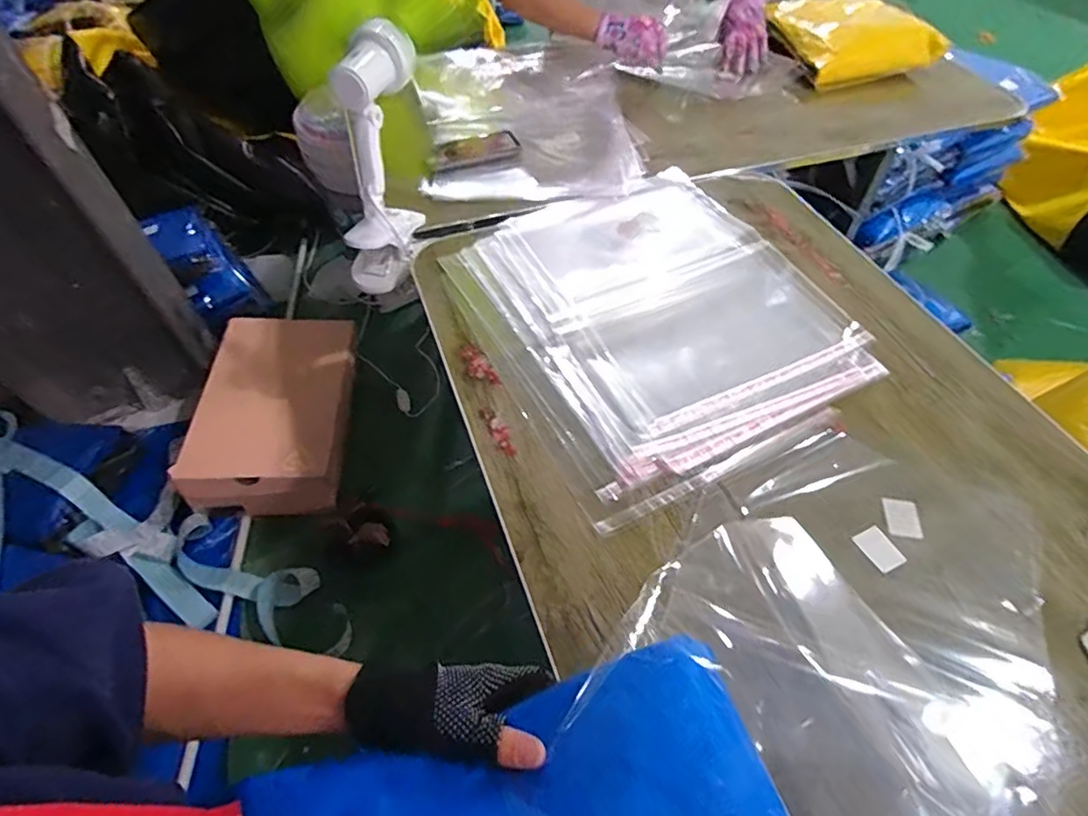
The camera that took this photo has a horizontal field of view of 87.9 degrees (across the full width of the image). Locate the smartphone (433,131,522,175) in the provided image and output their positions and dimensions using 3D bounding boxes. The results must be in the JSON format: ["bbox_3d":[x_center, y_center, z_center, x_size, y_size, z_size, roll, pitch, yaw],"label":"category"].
[{"bbox_3d":[-0.117,-0.423,0.930,0.152,0.018,0.069,-24,56,-17],"label":"smartphone"}]

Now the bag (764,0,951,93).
[{"bbox_3d":[0.601,-0.732,1.117,0.261,0.080,0.268,-12,54,-7],"label":"bag"}]

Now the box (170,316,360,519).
[{"bbox_3d":[-0.488,0.003,1.059,0.253,0.121,0.384,-4,53,-2],"label":"box"}]

